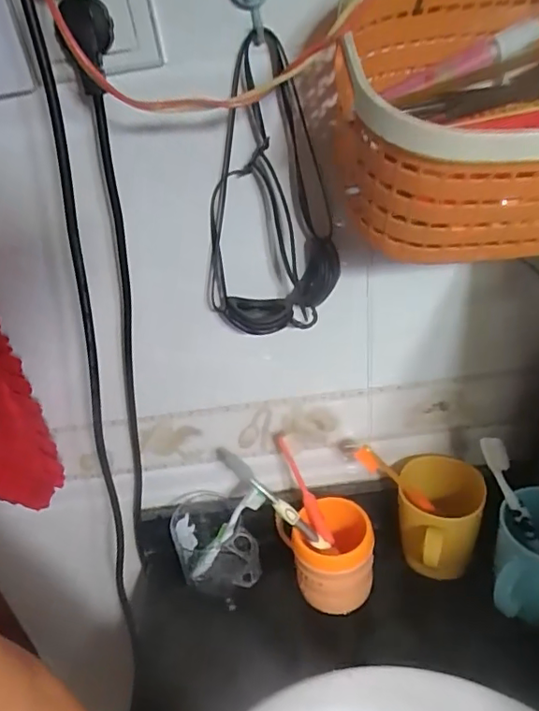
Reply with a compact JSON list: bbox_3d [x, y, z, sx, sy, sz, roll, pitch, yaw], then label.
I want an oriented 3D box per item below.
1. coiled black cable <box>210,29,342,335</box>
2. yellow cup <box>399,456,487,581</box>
[{"bbox_3d":[-0.002,-0.118,0.417,0.102,0.211,0.048,-1,34,9],"label":"coiled black cable"},{"bbox_3d":[0.171,0.169,0.553,0.080,0.086,0.104,5,36,17],"label":"yellow cup"}]

